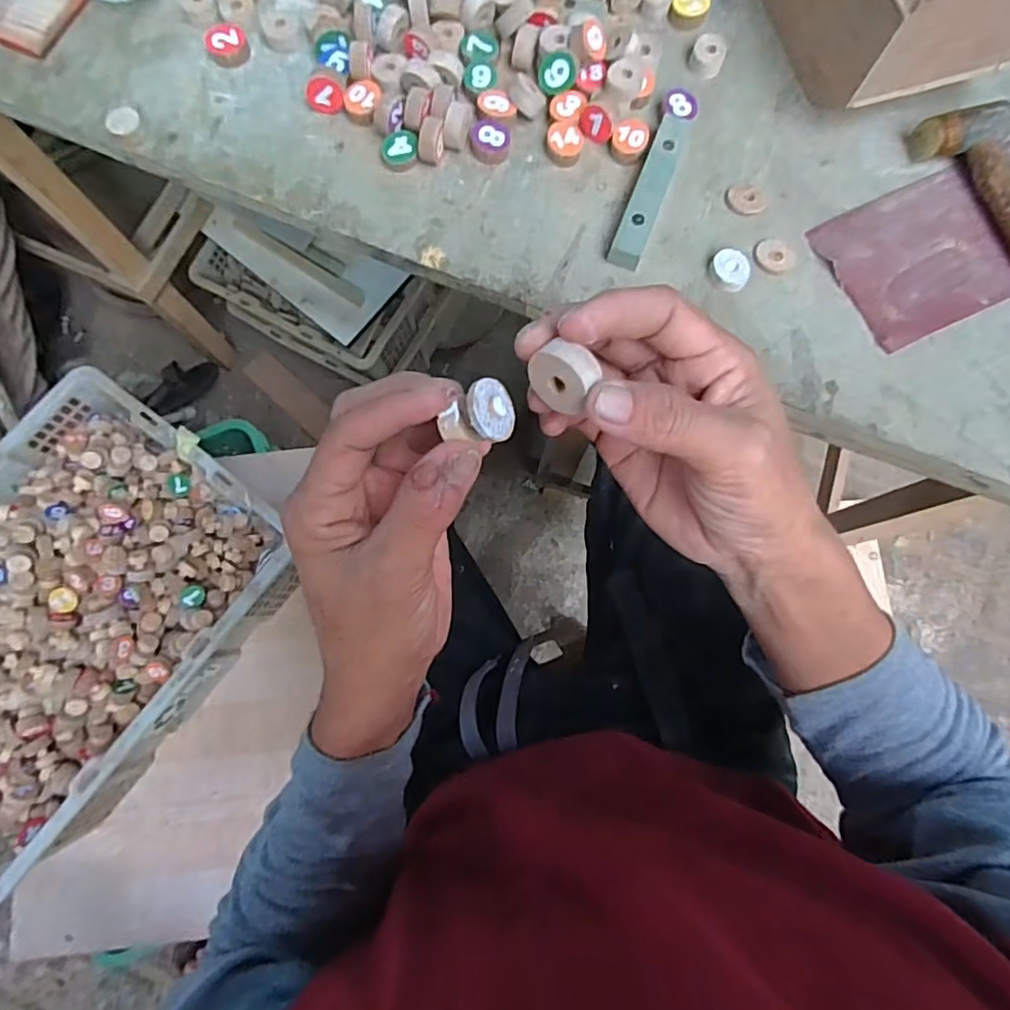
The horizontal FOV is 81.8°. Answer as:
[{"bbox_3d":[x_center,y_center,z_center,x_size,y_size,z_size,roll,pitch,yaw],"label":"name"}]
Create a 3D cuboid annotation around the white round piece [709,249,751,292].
[{"bbox_3d":[0.147,-0.153,0.381,0.026,0.008,0.023,33,79,6],"label":"white round piece"}]

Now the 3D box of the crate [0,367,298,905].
[{"bbox_3d":[-0.504,0.122,0.660,0.346,0.134,0.473,36,79,6],"label":"crate"}]

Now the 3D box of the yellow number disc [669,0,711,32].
[{"bbox_3d":[0.133,-0.356,0.418,0.025,0.013,0.025,26,79,5],"label":"yellow number disc"}]

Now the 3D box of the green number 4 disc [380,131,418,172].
[{"bbox_3d":[-0.070,-0.238,0.392,0.026,0.008,0.025,0,78,-1],"label":"green number 4 disc"}]

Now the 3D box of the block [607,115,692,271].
[{"bbox_3d":[0.095,-0.207,0.385,0.021,0.015,0.111,20,78,3],"label":"block"}]

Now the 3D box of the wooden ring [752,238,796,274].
[{"bbox_3d":[0.178,-0.165,0.385,0.024,0.004,0.027,-23,79,-6],"label":"wooden ring"}]

